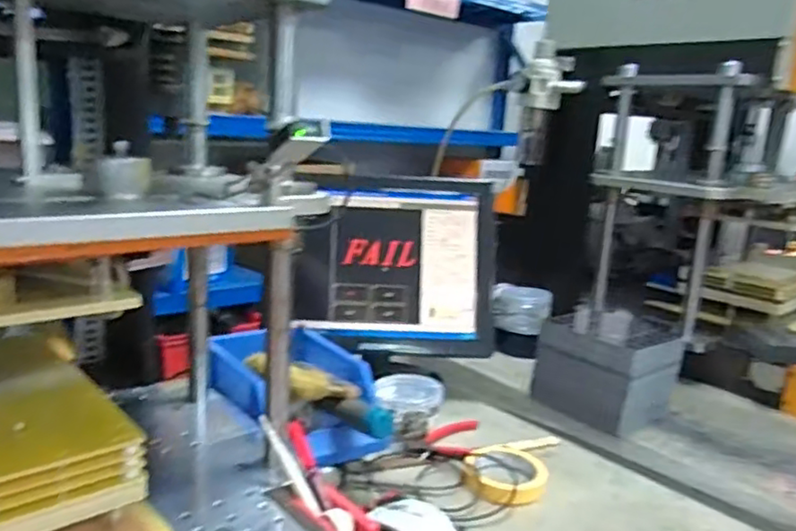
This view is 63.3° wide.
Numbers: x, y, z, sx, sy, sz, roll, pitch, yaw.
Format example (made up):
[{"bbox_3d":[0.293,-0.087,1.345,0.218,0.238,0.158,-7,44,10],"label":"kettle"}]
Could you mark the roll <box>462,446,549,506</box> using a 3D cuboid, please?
[{"bbox_3d":[0.130,0.254,0.786,0.099,0.019,0.116,6,13,12],"label":"roll"}]

